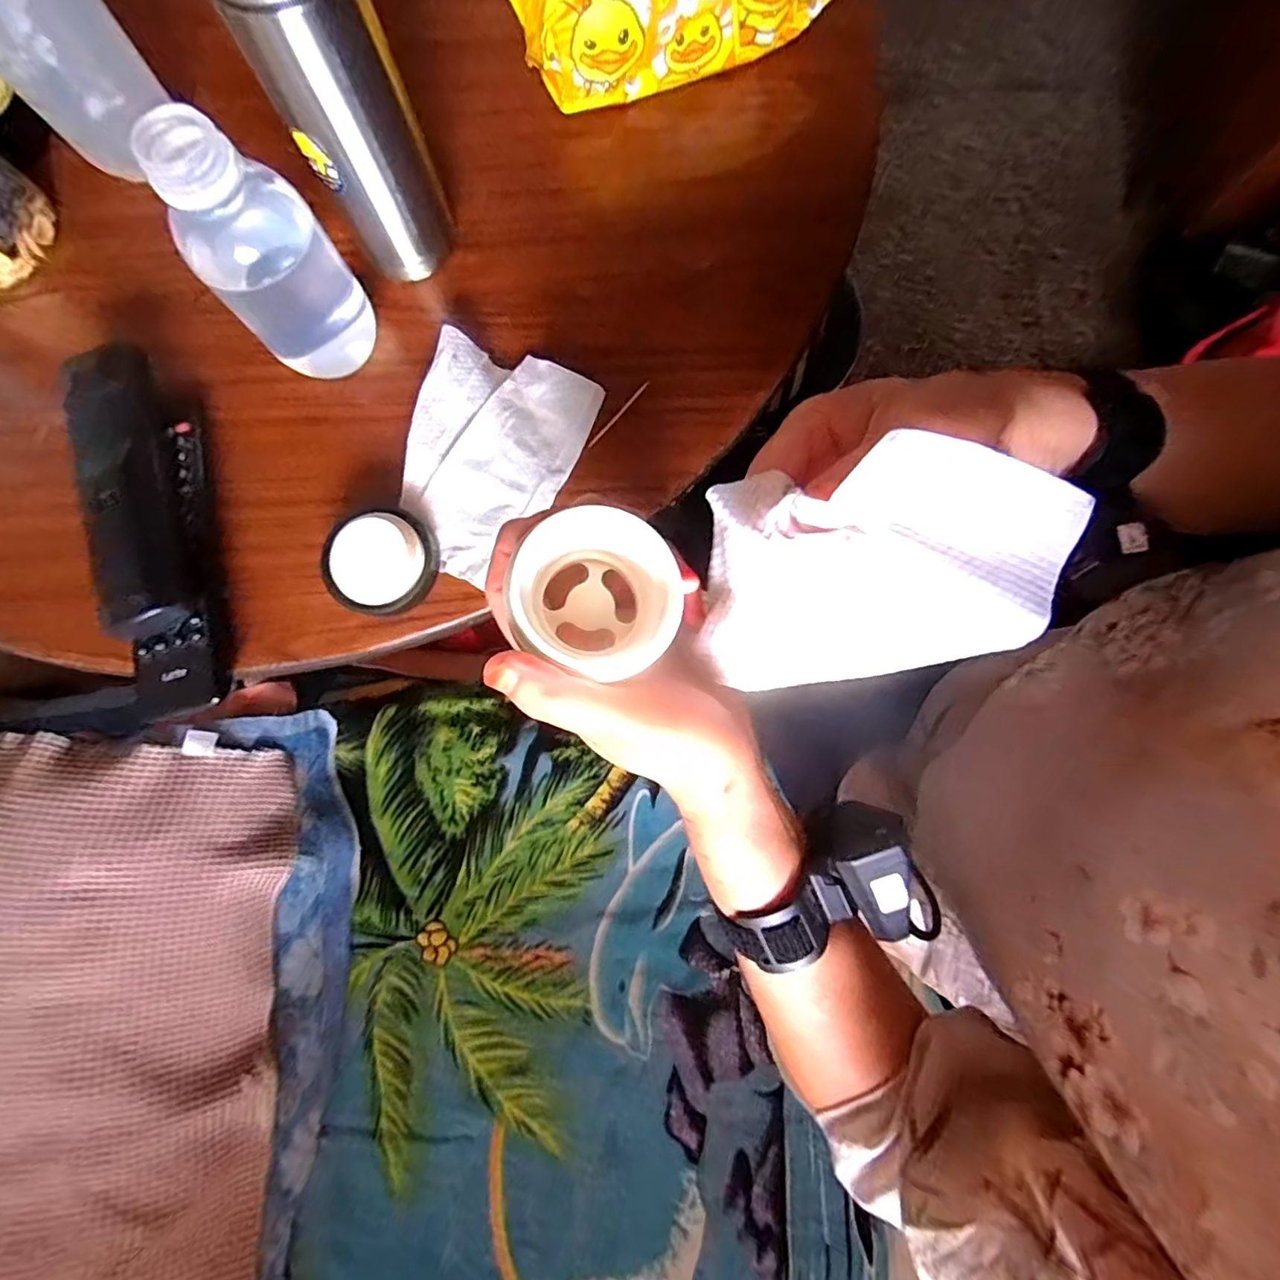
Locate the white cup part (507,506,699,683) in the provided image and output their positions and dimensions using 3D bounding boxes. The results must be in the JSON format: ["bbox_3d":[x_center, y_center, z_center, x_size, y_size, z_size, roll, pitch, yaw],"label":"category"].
[{"bbox_3d":[-0.015,-0.017,0.218,0.058,0.033,0.059,0,80,1],"label":"white cup part"}]

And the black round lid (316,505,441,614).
[{"bbox_3d":[-0.154,-0.047,0.339,0.057,0.025,0.064,37,82,7],"label":"black round lid"}]

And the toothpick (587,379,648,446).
[{"bbox_3d":[-0.014,-0.145,0.364,0.004,0.004,0.058,39,83,7],"label":"toothpick"}]

